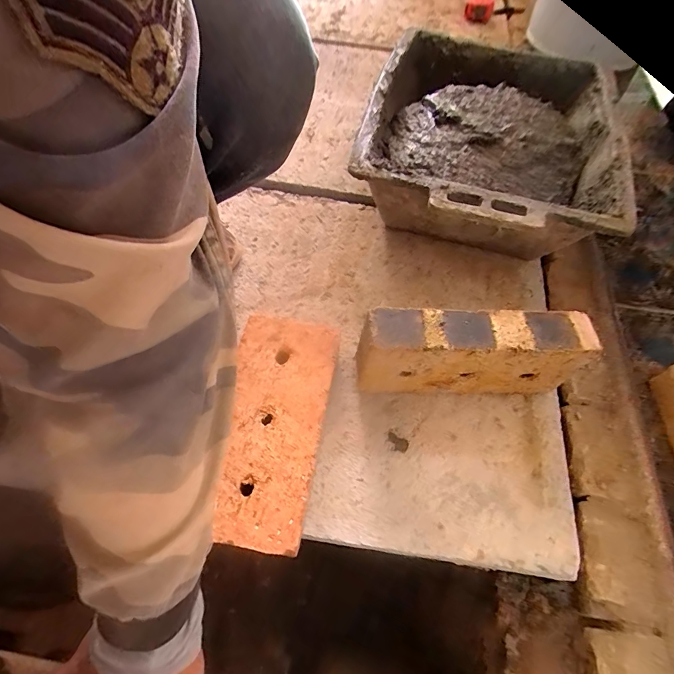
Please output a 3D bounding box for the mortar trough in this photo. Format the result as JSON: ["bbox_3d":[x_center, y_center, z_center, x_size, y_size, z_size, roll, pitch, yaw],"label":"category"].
[{"bbox_3d":[0.233,-0.290,0.620,0.354,0.154,0.503,16,60,7],"label":"mortar trough"}]

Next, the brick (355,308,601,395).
[{"bbox_3d":[0.142,0.020,0.440,0.233,0.110,0.052,0,59,-3],"label":"brick"}]

